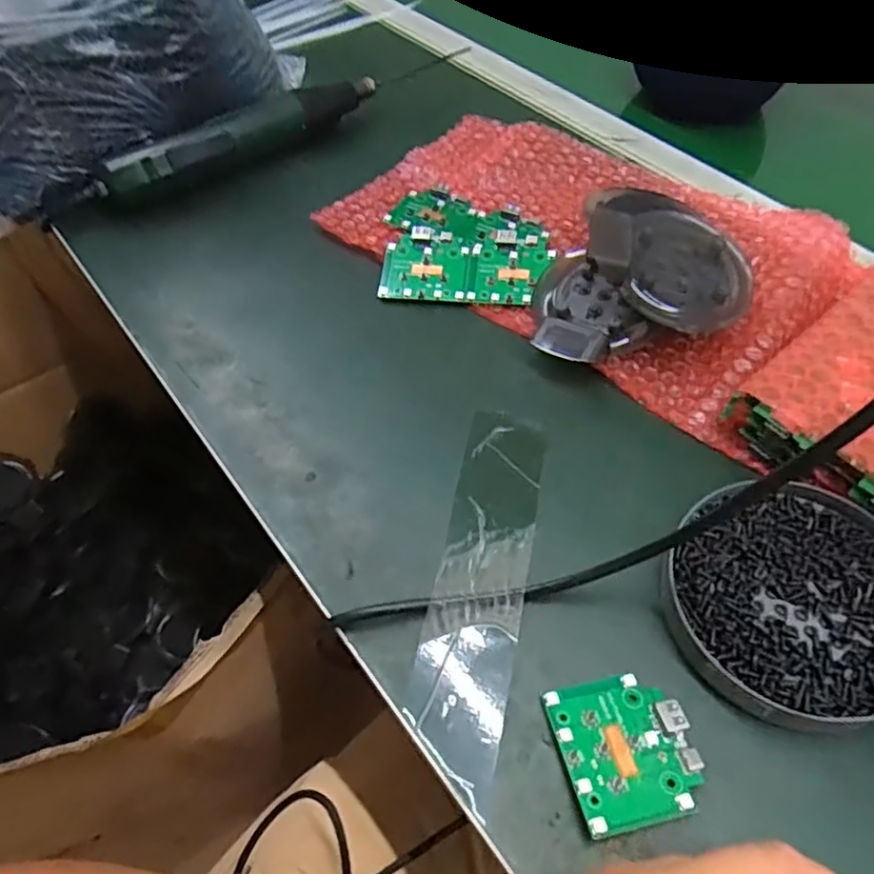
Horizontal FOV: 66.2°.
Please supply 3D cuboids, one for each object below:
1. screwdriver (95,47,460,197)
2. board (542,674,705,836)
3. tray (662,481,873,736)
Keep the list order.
[{"bbox_3d":[-0.112,-0.268,0.561,0.328,0.038,0.034,-33,59,-19],"label":"screwdriver"},{"bbox_3d":[0.079,0.130,0.280,0.054,0.014,0.057,-12,55,-5],"label":"board"},{"bbox_3d":[0.165,0.075,0.311,0.108,0.021,0.114,-1,54,2],"label":"tray"}]

